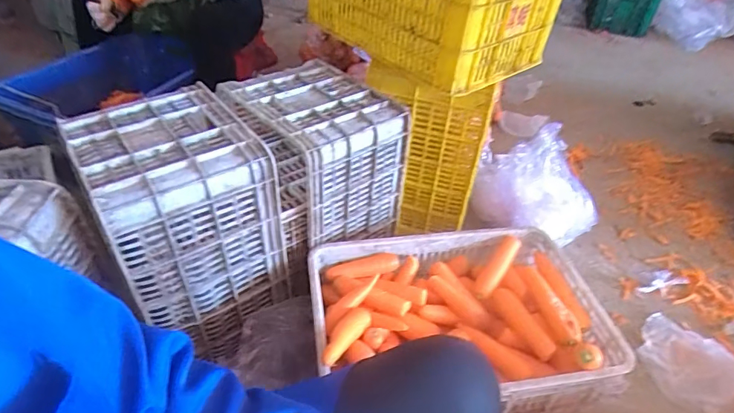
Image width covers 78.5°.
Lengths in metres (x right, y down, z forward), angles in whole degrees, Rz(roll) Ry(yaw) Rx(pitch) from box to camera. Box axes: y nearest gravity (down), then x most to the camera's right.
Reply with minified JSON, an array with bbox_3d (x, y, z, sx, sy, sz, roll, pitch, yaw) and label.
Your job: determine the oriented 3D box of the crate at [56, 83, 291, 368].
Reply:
[{"bbox_3d":[-0.358,0.008,0.878,0.268,0.325,0.343,-25,48,-29],"label":"crate"}]

